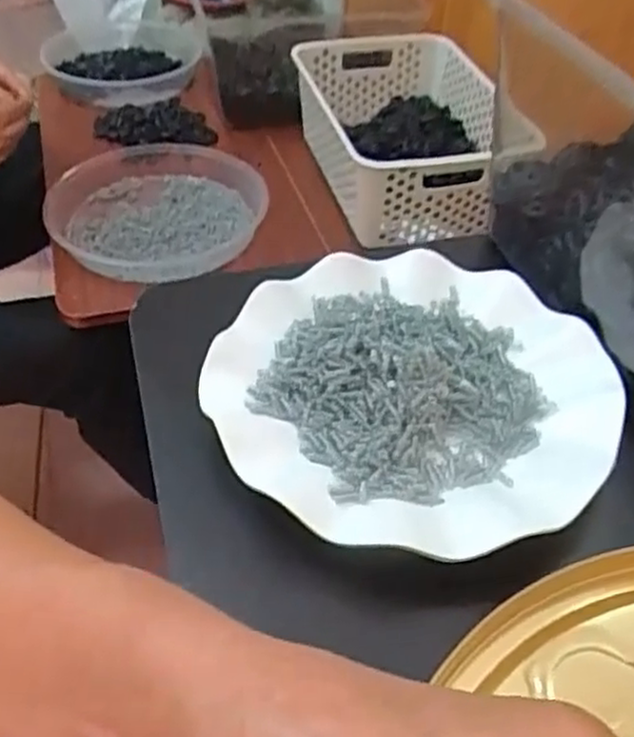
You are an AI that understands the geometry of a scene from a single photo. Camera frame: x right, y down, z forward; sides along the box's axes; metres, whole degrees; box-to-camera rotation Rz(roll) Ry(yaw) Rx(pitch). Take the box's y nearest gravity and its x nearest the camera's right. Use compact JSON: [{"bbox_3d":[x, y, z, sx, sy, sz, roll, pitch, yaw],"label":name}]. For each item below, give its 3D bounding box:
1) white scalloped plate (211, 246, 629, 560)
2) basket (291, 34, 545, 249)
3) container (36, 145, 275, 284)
[{"bbox_3d":[0.043,0.007,0.351,0.181,0.023,0.178,1,45,-1],"label":"white scalloped plate"},{"bbox_3d":[0.100,-0.275,0.871,0.205,0.103,0.309,-7,45,-8],"label":"basket"},{"bbox_3d":[-0.196,-0.189,0.853,0.237,0.042,0.257,1,45,-1],"label":"container"}]

